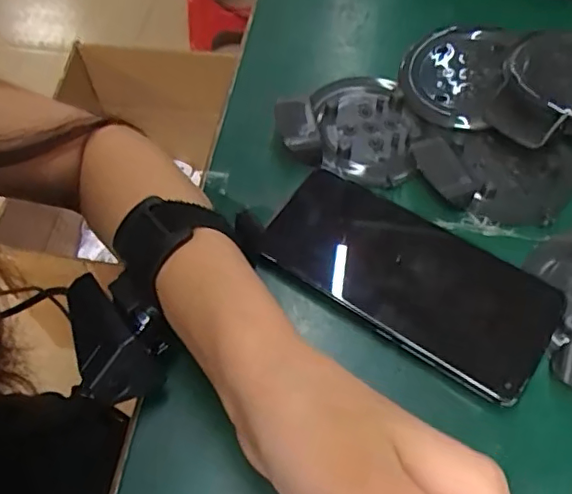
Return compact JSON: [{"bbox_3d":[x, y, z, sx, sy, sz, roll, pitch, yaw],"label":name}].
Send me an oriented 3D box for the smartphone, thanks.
[{"bbox_3d":[0.063,0.014,0.305,0.155,0.011,0.073,30,64,18],"label":"smartphone"}]

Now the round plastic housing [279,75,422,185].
[{"bbox_3d":[0.038,-0.076,0.364,0.083,0.019,0.085,0,58,1],"label":"round plastic housing"}]

